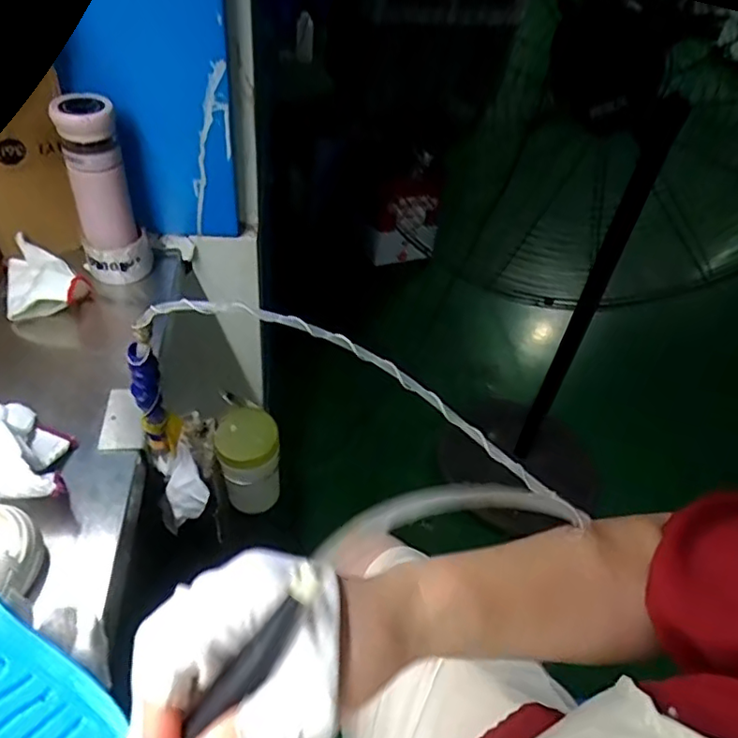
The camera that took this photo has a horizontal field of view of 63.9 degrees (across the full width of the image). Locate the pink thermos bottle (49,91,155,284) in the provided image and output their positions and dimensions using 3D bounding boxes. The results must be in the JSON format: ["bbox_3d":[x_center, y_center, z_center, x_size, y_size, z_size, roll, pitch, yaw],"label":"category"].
[{"bbox_3d":[-0.345,-0.230,0.774,0.084,0.231,0.066,-12,46,-20],"label":"pink thermos bottle"}]

